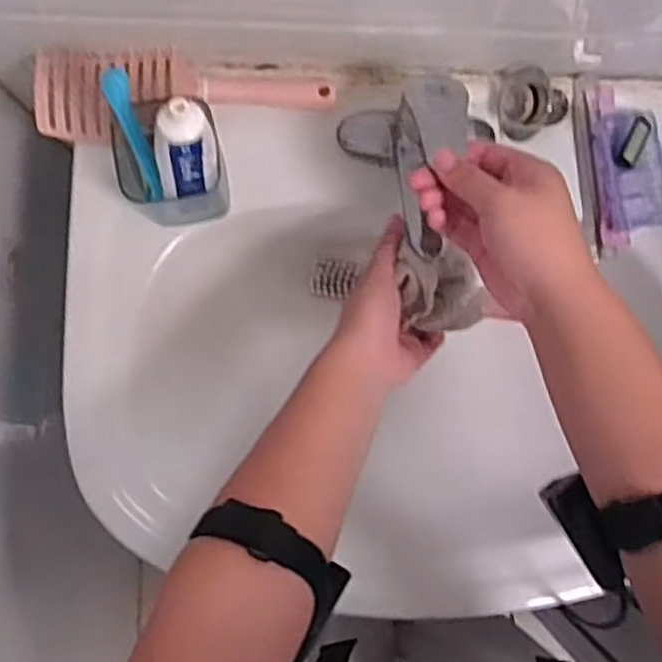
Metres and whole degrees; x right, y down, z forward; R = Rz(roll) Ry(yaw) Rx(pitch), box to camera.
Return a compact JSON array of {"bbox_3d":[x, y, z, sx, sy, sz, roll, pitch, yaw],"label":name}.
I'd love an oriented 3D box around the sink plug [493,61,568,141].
[{"bbox_3d":[0.165,-0.194,0.631,0.058,0.046,0.063,-43,89,-3],"label":"sink plug"}]

